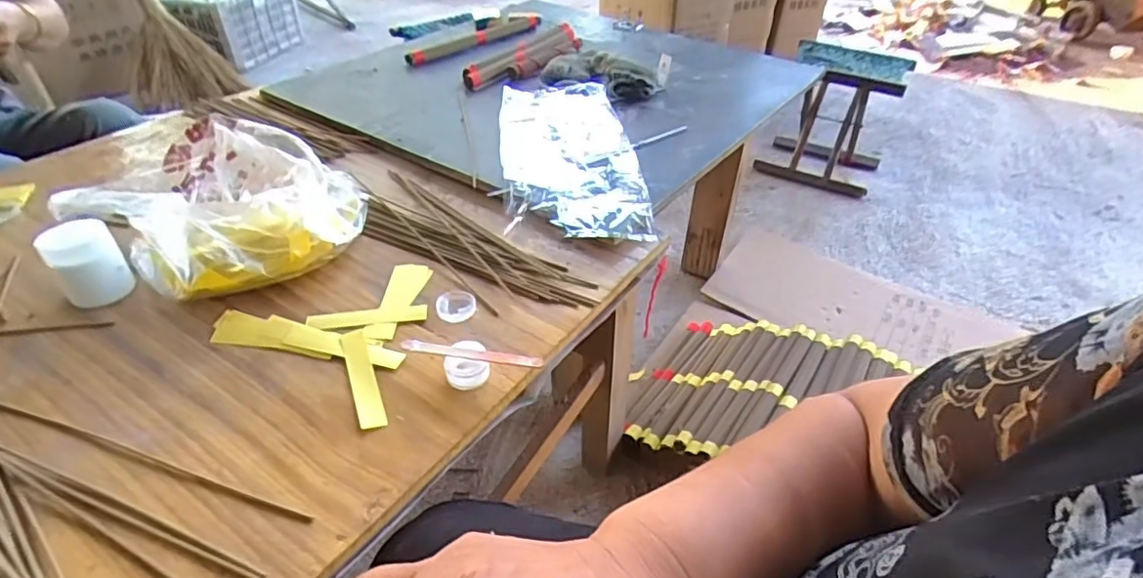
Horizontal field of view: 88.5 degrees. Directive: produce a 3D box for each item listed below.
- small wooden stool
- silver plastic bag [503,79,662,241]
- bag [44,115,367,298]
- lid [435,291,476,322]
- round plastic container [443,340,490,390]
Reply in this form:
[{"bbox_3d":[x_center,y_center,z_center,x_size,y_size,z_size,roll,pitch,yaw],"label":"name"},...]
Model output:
[{"bbox_3d":[0.720,-0.470,1.626,0.296,0.324,0.248,22,44,23],"label":"small wooden stool"},{"bbox_3d":[-0.006,-0.186,0.788,0.174,0.036,0.383,-4,40,-6],"label":"silver plastic bag"},{"bbox_3d":[-0.375,-0.091,0.634,0.269,0.090,0.230,8,40,7],"label":"bag"},{"bbox_3d":[-0.113,0.016,0.576,0.038,0.006,0.038,1,40,-1],"label":"lid"},{"bbox_3d":[-0.091,0.066,0.506,0.037,0.029,0.031,-14,42,-18],"label":"round plastic container"}]

